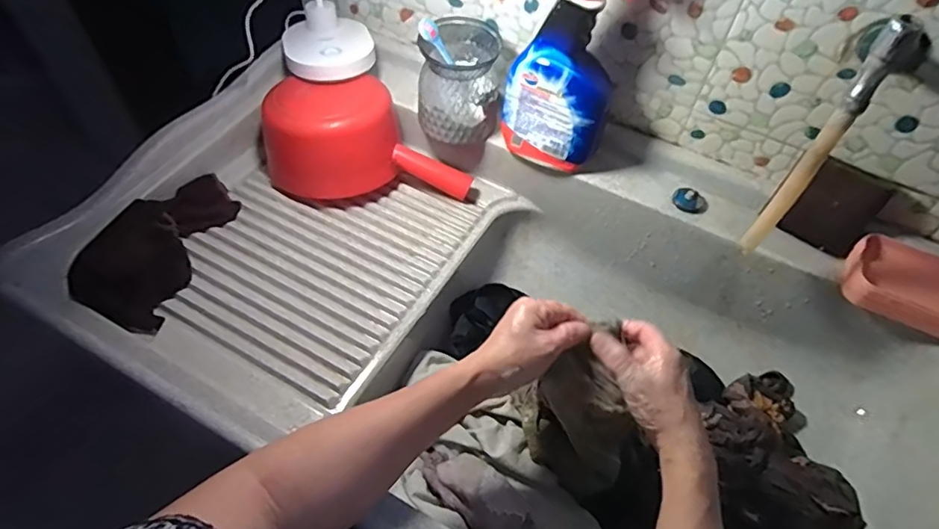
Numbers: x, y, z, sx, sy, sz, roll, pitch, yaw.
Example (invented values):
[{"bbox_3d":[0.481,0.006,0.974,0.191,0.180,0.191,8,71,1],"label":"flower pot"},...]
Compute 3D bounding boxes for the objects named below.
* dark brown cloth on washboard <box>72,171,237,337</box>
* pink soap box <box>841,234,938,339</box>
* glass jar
[{"bbox_3d":[-0.363,-0.025,0.656,0.106,0.027,0.219,25,47,-12],"label":"dark brown cloth on washboard"},{"bbox_3d":[0.491,0.022,0.629,0.121,0.035,0.087,26,57,15],"label":"pink soap box"},{"bbox_3d":[-0.013,-0.243,0.733,0.100,0.118,0.122,-1,54,-4],"label":"glass jar"}]

